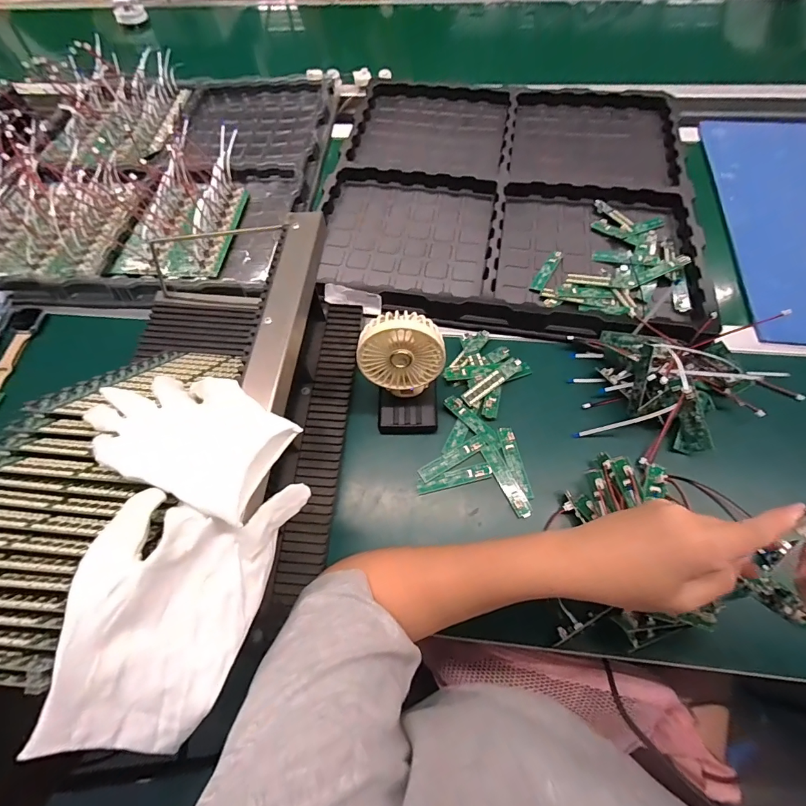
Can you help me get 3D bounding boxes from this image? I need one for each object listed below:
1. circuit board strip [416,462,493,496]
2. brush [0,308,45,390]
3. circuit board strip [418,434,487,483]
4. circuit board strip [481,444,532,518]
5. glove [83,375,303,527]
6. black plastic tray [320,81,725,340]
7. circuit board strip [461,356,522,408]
[{"bbox_3d":[0.057,0.084,0.449,0.084,0.005,0.017,-13,63,-4],"label":"circuit board strip"},{"bbox_3d":[-0.528,-0.075,0.547,0.037,0.012,0.127,-3,63,2],"label":"brush"},{"bbox_3d":[0.057,0.062,0.458,0.083,0.004,0.017,-30,65,-8],"label":"circuit board strip"},{"bbox_3d":[0.114,0.084,0.442,0.018,0.004,0.085,-22,64,-8],"label":"circuit board strip"},{"bbox_3d":[-0.169,0.020,0.305,0.180,0.025,0.099,14,44,20],"label":"glove"},{"bbox_3d":[0.162,-0.344,0.636,0.528,0.029,0.537,9,64,7],"label":"black plastic tray"},{"bbox_3d":[0.109,-0.027,0.489,0.086,0.005,0.018,-36,80,-11],"label":"circuit board strip"}]

